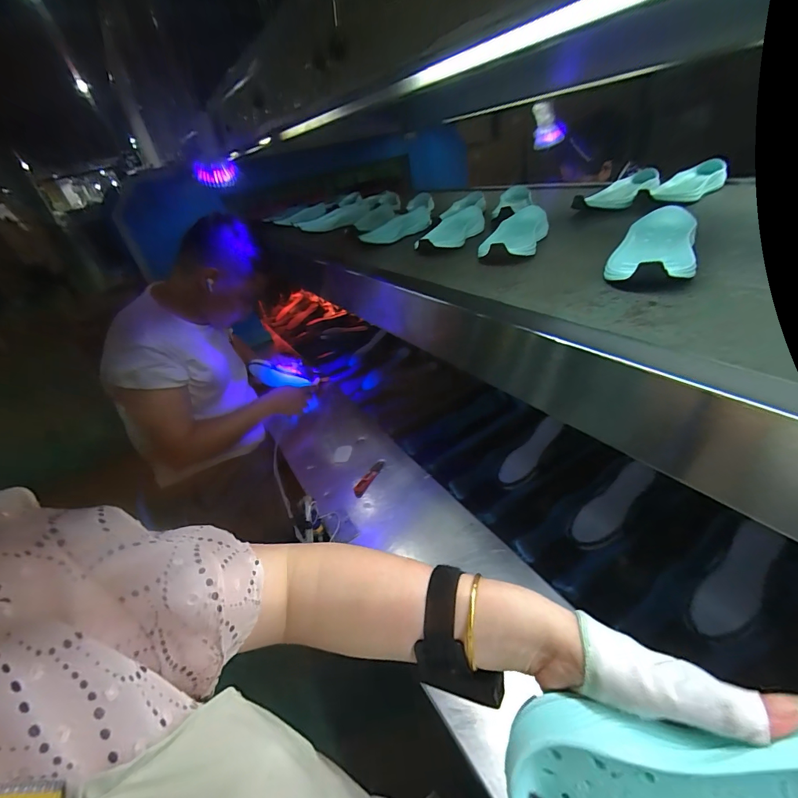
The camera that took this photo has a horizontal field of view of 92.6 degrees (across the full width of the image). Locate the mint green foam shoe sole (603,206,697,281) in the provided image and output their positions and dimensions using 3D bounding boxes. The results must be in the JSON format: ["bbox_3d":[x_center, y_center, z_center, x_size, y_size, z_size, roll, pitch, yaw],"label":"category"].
[{"bbox_3d":[0.323,-0.191,0.487,0.089,0.047,0.220,16,45,26],"label":"mint green foam shoe sole"}]

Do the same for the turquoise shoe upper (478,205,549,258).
[{"bbox_3d":[0.205,-0.282,0.666,0.094,0.041,0.225,13,44,23],"label":"turquoise shoe upper"}]

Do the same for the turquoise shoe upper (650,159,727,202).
[{"bbox_3d":[0.572,-0.428,0.751,0.103,0.050,0.182,23,48,32],"label":"turquoise shoe upper"}]

